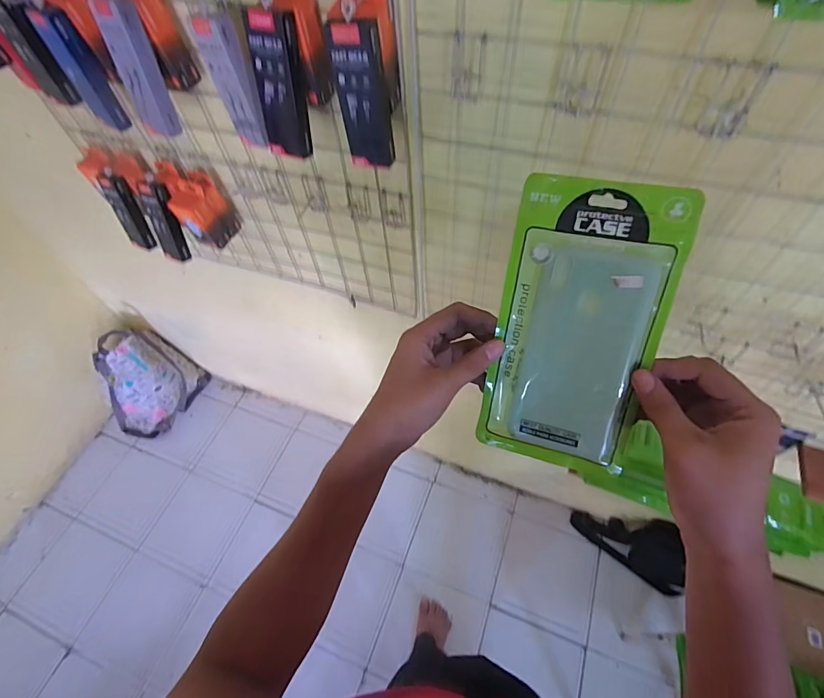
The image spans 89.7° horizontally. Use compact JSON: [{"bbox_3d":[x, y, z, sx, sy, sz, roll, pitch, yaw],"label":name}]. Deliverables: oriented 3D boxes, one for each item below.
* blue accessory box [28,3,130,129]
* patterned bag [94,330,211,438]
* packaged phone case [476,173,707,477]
[{"bbox_3d":[-0.478,-0.401,0.600,0.055,0.152,0.030,22,61,17],"label":"blue accessory box"},{"bbox_3d":[-1.016,0.128,1.581,0.152,0.374,0.339,18,60,14],"label":"patterned bag"},{"bbox_3d":[0.120,-0.013,0.304,0.110,0.208,0.010,13,15,16],"label":"packaged phone case"}]

